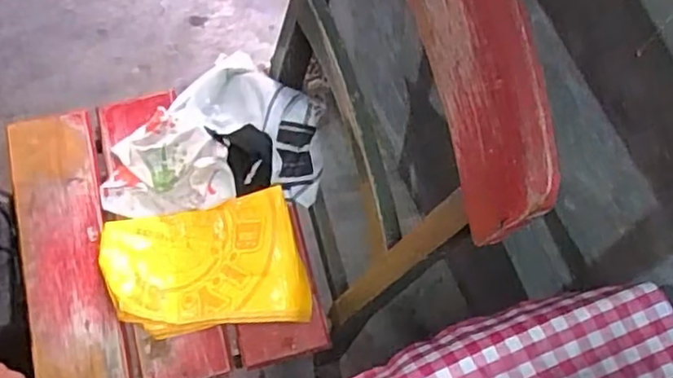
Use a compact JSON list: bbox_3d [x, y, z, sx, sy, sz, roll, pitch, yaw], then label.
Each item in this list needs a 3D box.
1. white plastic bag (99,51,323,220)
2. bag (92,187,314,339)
[{"bbox_3d":[-0.176,-0.079,0.903,0.300,0.058,0.217,-4,71,-2],"label":"white plastic bag"},{"bbox_3d":[-0.172,0.102,0.837,0.251,0.059,0.165,-8,71,-4],"label":"bag"}]

